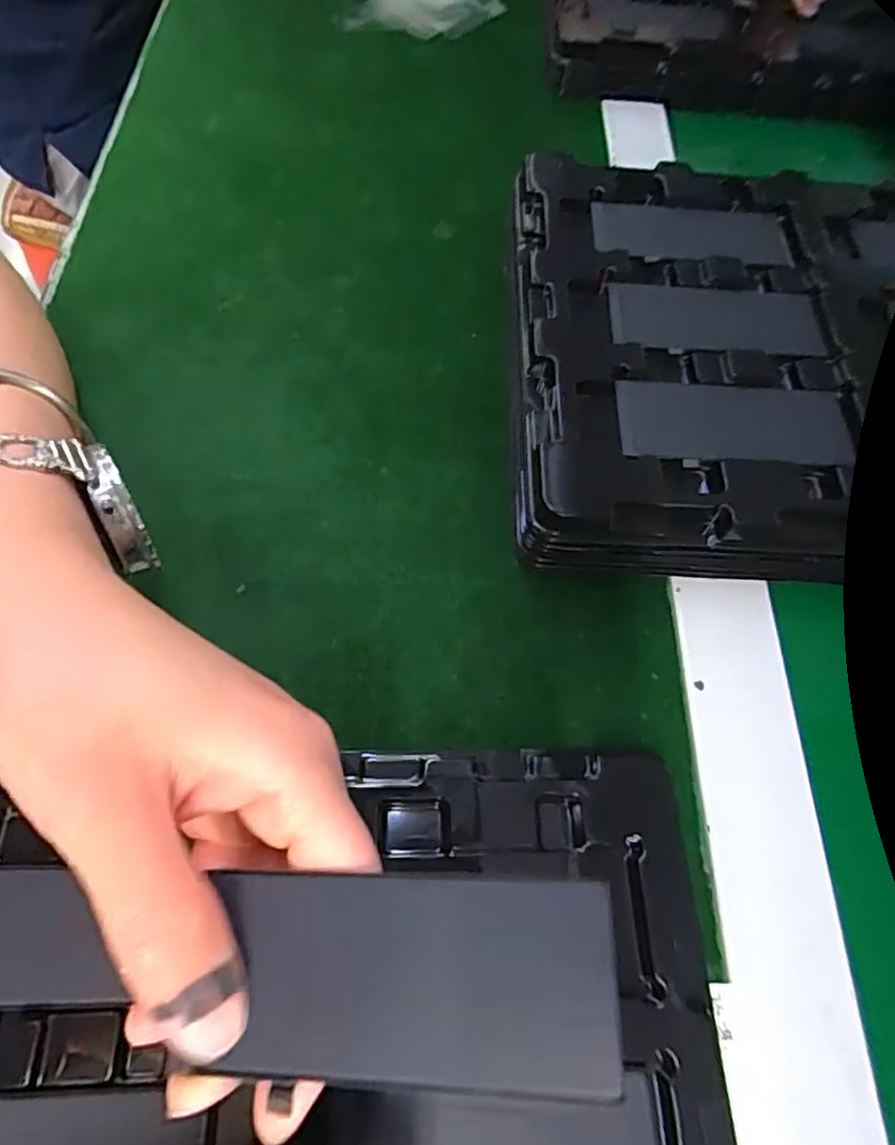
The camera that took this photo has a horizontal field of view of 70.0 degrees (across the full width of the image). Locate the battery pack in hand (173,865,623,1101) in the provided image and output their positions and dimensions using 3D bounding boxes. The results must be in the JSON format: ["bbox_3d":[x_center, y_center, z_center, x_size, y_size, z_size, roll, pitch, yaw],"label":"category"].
[{"bbox_3d":[-0.008,0.085,0.135,0.084,0.004,0.038,-1,64,10],"label":"battery pack in hand"}]

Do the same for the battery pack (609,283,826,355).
[{"bbox_3d":[0.117,-0.112,0.282,0.089,0.005,0.039,4,65,-1],"label":"battery pack"}]

